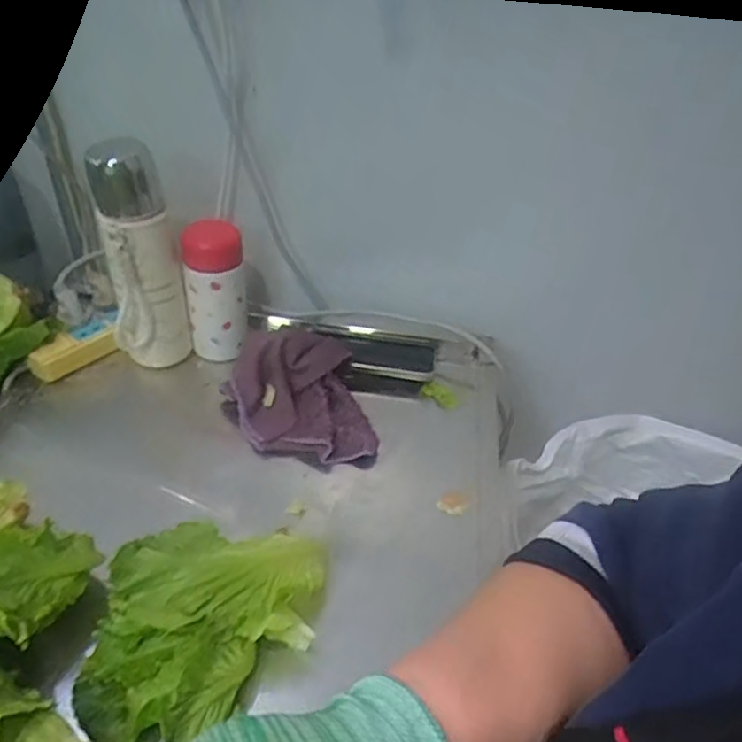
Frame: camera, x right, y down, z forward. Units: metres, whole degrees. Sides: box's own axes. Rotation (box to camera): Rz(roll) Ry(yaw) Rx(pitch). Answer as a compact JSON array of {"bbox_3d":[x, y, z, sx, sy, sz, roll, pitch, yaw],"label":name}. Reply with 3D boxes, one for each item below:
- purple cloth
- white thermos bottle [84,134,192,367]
[{"bbox_3d":[-0.072,0.027,0.677,0.174,0.043,0.140,13,71,6],"label":"purple cloth"},{"bbox_3d":[-0.242,-0.112,0.667,0.074,0.241,0.066,-7,42,-14],"label":"white thermos bottle"}]

